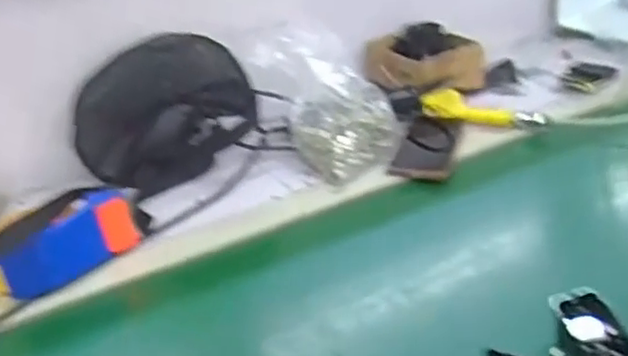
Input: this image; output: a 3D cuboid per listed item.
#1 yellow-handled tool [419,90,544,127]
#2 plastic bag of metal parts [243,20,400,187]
[{"bbox_3d":[0.239,-0.099,0.949,0.173,0.026,0.038,13,33,31],"label":"yellow-handled tool"},{"bbox_3d":[0.017,-0.108,0.881,0.170,0.158,0.159,13,33,32],"label":"plastic bag of metal parts"}]

